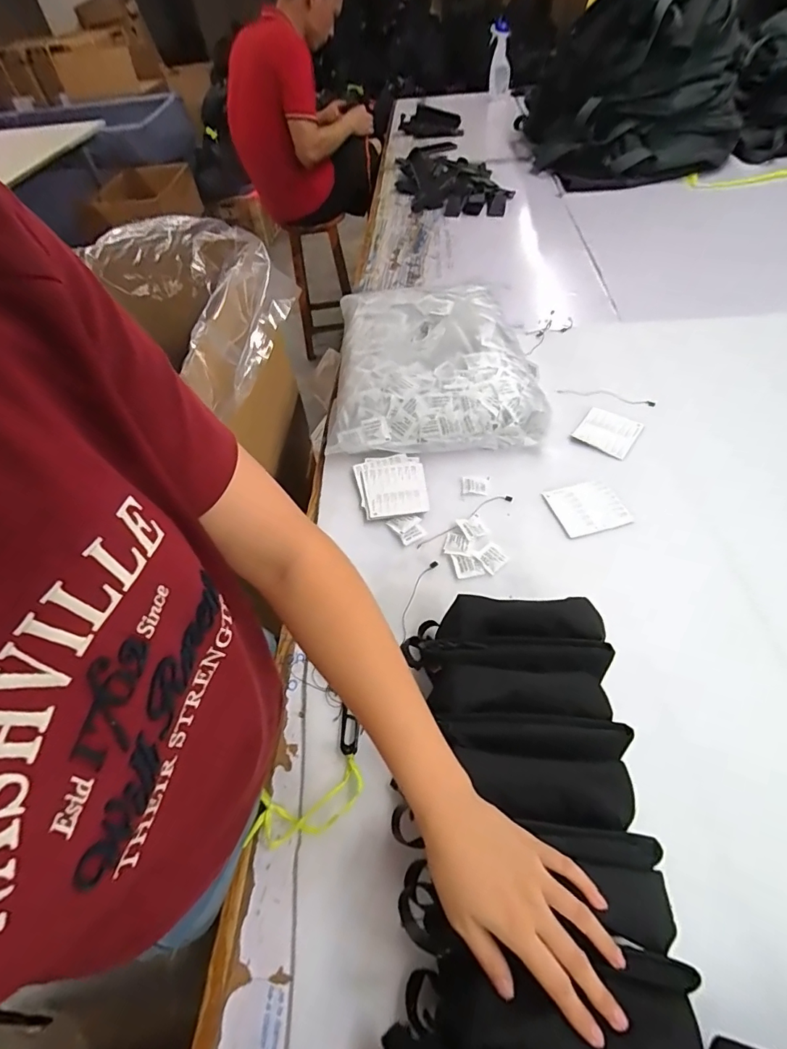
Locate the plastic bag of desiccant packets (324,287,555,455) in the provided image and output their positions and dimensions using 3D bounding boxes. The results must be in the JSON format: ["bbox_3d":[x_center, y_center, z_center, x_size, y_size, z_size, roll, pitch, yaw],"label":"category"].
[{"bbox_3d":[0.069,-0.295,0.851,0.354,0.112,0.403,-4,51,2],"label":"plastic bag of desiccant packets"}]

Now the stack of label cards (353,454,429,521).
[{"bbox_3d":[-0.004,-0.059,0.725,0.106,0.019,0.119,-7,51,0],"label":"stack of label cards"}]

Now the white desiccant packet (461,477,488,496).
[{"bbox_3d":[0.127,-0.059,0.724,0.042,0.005,0.031,6,52,11],"label":"white desiccant packet"}]

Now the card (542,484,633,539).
[{"bbox_3d":[0.286,-0.027,0.689,0.097,0.004,0.087,-16,52,-7],"label":"card"}]

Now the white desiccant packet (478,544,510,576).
[{"bbox_3d":[0.138,0.048,0.641,0.038,0.004,0.032,-37,57,-22],"label":"white desiccant packet"}]

